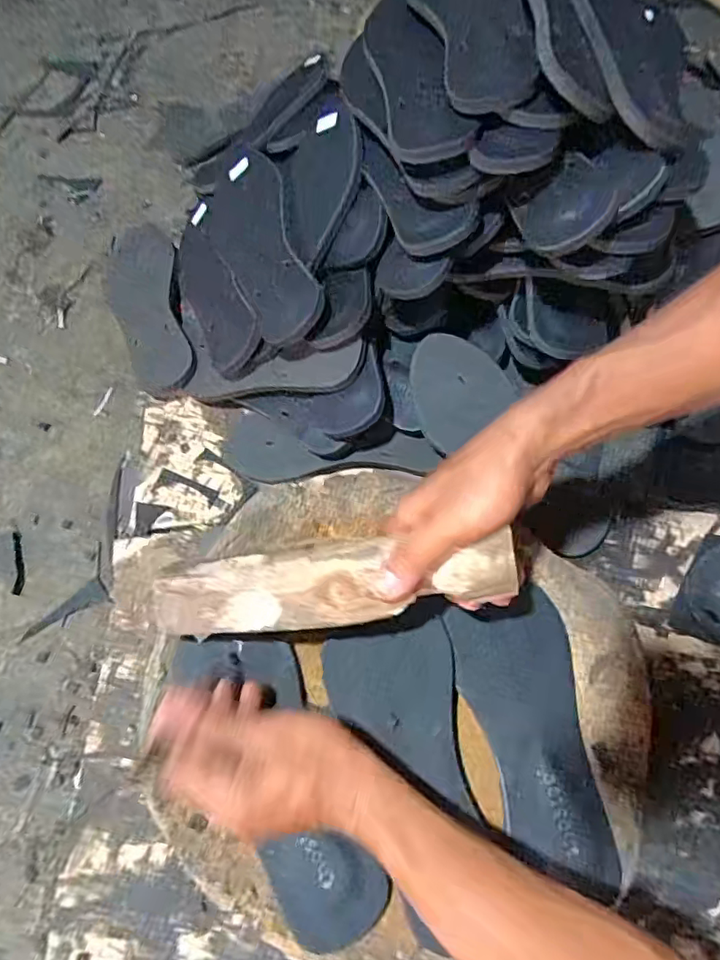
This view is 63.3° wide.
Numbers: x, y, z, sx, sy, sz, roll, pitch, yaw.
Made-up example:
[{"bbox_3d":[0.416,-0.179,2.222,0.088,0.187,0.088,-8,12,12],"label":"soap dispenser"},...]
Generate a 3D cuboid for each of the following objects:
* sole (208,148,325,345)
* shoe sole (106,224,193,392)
[{"bbox_3d":[-0.096,-0.236,0.568,0.095,0.014,0.236,-43,60,28],"label":"sole"},{"bbox_3d":[-0.237,-0.197,0.647,0.080,0.014,0.228,-21,65,8],"label":"shoe sole"}]

